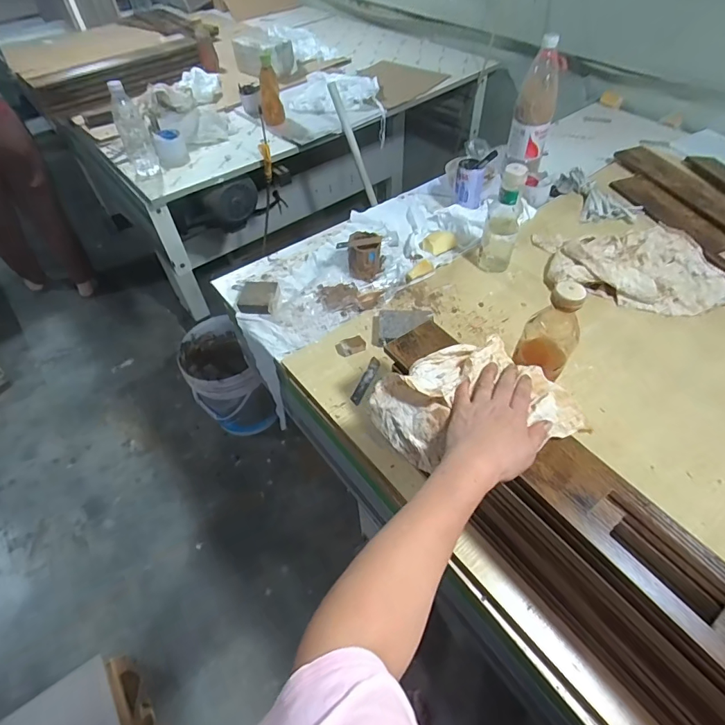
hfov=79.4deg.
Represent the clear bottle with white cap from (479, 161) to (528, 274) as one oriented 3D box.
[{"bbox_3d":[0.265,-0.269,0.823,0.056,0.191,0.070,13,53,13],"label":"clear bottle with white cap"}]

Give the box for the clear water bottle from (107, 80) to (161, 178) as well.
[{"bbox_3d":[-0.592,-0.596,1.124,0.074,0.203,0.079,-22,53,-15],"label":"clear water bottle"}]

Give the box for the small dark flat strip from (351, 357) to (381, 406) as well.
[{"bbox_3d":[0.007,0.030,0.723,0.019,0.005,0.097,18,54,16],"label":"small dark flat strip"}]

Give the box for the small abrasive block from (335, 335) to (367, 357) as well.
[{"bbox_3d":[-0.020,-0.028,0.761,0.051,0.017,0.031,-12,51,-7],"label":"small abrasive block"}]

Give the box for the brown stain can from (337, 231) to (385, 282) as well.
[{"bbox_3d":[0.001,-0.220,0.888,0.075,0.075,0.075,18,54,16],"label":"brown stain can"}]

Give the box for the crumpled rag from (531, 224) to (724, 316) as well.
[{"bbox_3d":[0.545,-0.201,0.865,0.355,0.064,0.251,-4,51,0],"label":"crumpled rag"}]

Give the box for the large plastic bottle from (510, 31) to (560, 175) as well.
[{"bbox_3d":[0.401,-0.588,1.021,0.087,0.250,0.076,13,53,13],"label":"large plastic bottle"}]

